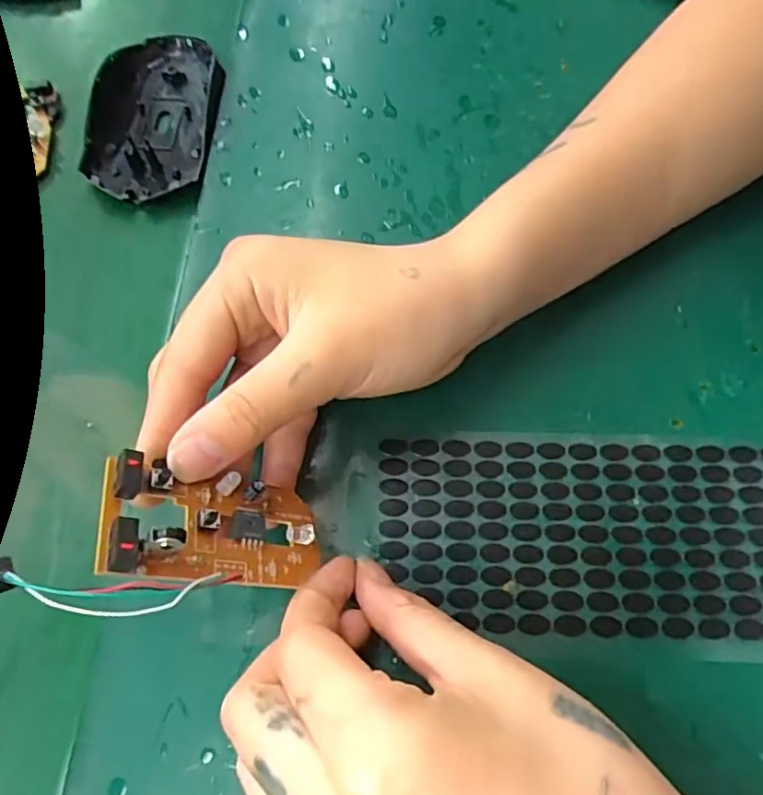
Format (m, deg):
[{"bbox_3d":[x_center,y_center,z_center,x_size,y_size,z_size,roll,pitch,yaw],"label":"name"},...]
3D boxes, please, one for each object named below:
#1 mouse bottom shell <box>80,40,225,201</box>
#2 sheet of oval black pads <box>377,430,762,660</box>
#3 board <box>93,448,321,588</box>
[{"bbox_3d":[-0.119,-0.152,0.314,0.066,0.019,0.106,0,66,2],"label":"mouse bottom shell"},{"bbox_3d":[0.091,0.051,0.220,0.182,0.004,0.076,2,66,3],"label":"sheet of oval black pads"},{"bbox_3d":[-0.048,0.038,0.181,0.067,0.008,0.034,18,45,-32],"label":"board"}]

